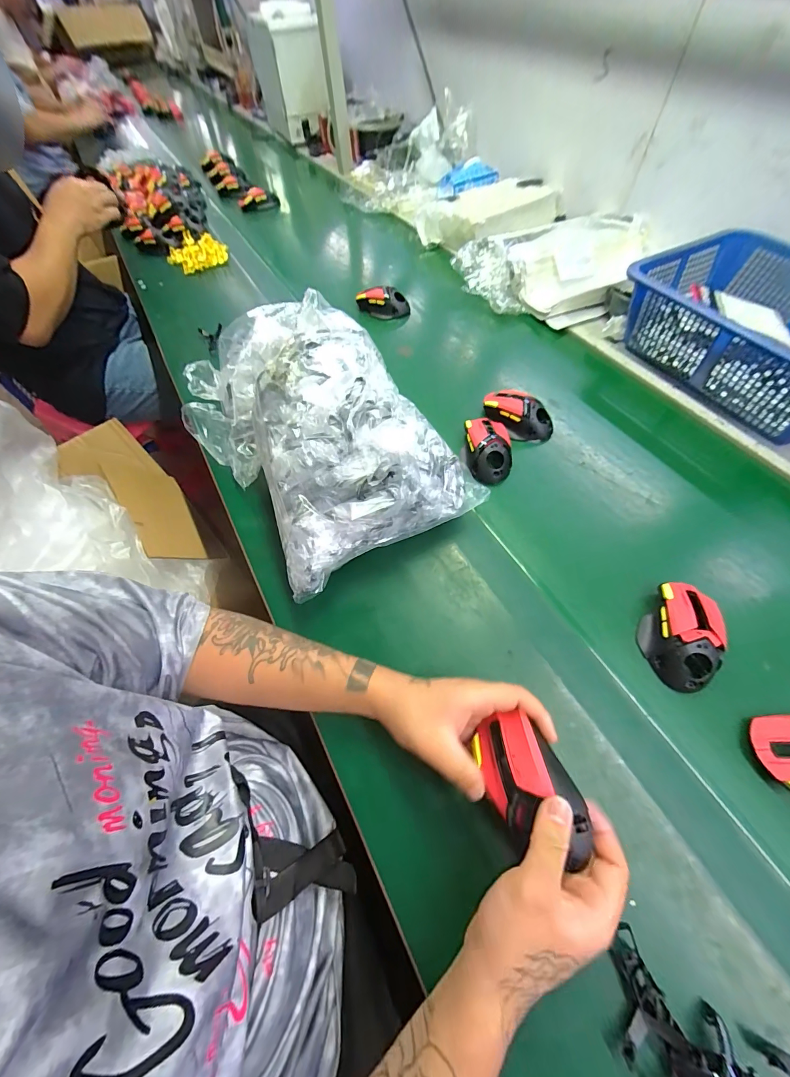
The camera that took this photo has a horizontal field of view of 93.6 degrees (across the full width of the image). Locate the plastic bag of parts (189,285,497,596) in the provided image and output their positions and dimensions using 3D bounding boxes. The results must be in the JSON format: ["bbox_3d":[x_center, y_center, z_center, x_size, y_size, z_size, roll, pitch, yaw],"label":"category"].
[{"bbox_3d":[-0.136,-0.173,0.515,0.249,0.174,0.475,-33,64,-15],"label":"plastic bag of parts"}]

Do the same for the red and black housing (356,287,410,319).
[{"bbox_3d":[-0.026,-0.494,0.779,0.114,0.048,0.031,18,63,13],"label":"red and black housing"}]

